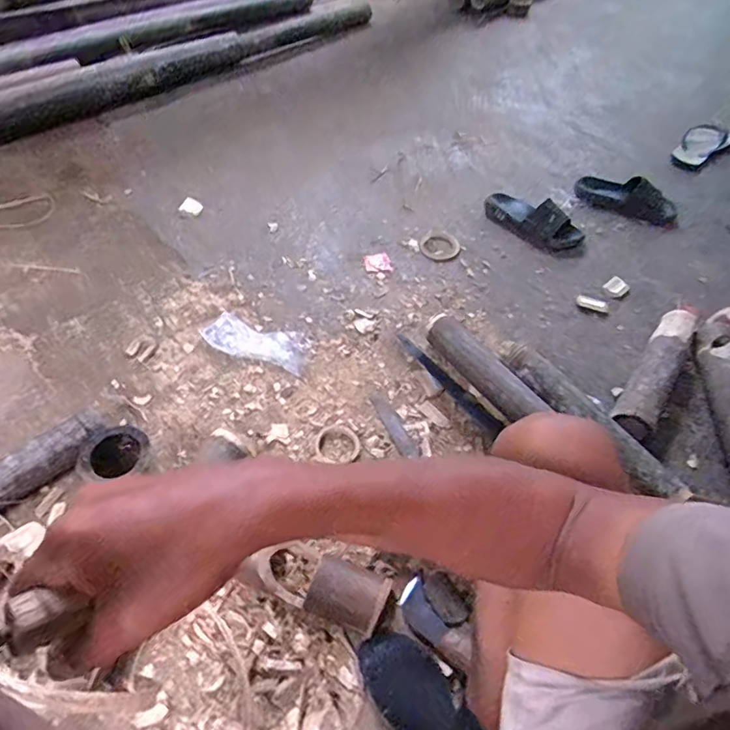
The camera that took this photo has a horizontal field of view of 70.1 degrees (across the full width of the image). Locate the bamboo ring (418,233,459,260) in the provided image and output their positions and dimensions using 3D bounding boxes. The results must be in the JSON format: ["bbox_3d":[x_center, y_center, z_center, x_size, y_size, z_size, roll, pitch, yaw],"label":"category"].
[{"bbox_3d":[0.178,-0.283,1.238,0.093,0.020,0.093,33,57,18],"label":"bamboo ring"}]

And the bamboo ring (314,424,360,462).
[{"bbox_3d":[-0.050,0.133,0.904,0.076,0.012,0.072,3,54,-4],"label":"bamboo ring"}]

